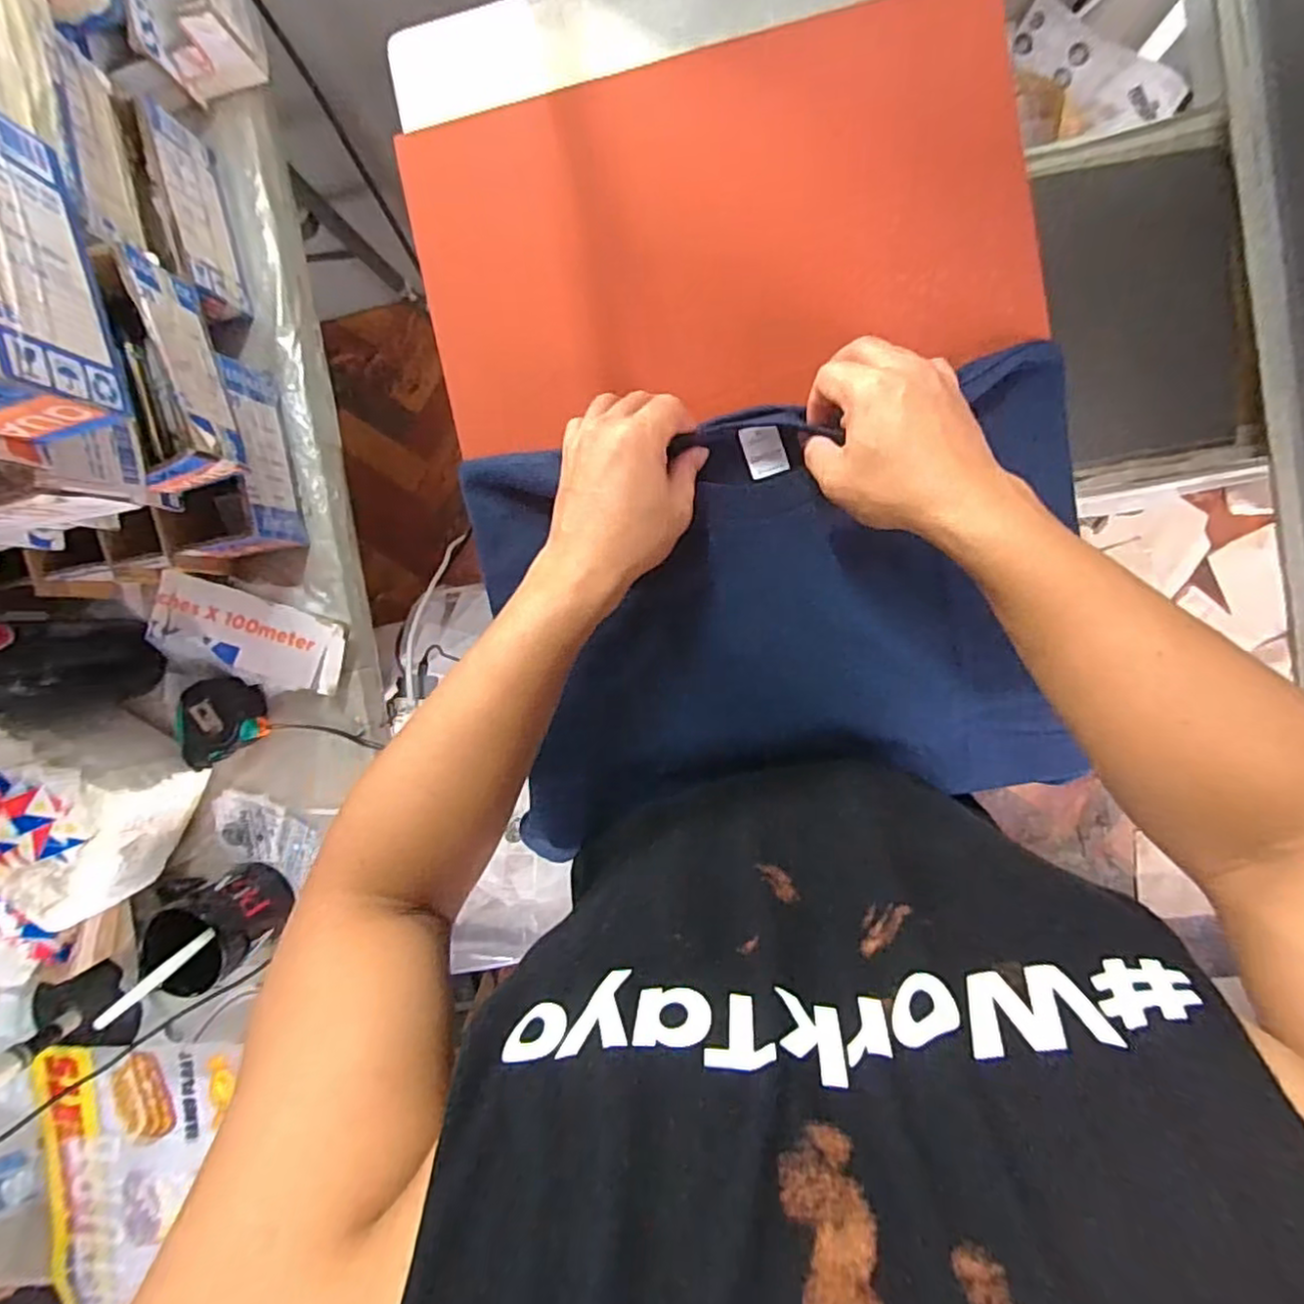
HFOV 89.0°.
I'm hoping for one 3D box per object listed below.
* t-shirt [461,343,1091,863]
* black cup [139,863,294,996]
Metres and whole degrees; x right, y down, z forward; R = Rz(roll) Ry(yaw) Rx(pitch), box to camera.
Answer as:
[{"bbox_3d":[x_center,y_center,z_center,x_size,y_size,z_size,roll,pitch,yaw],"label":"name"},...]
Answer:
[{"bbox_3d":[0.086,-0.020,0.461,0.394,0.035,0.280,-10,94,6],"label":"t-shirt"},{"bbox_3d":[-0.399,0.255,0.615,0.075,0.098,0.075,0,95,5],"label":"black cup"}]

